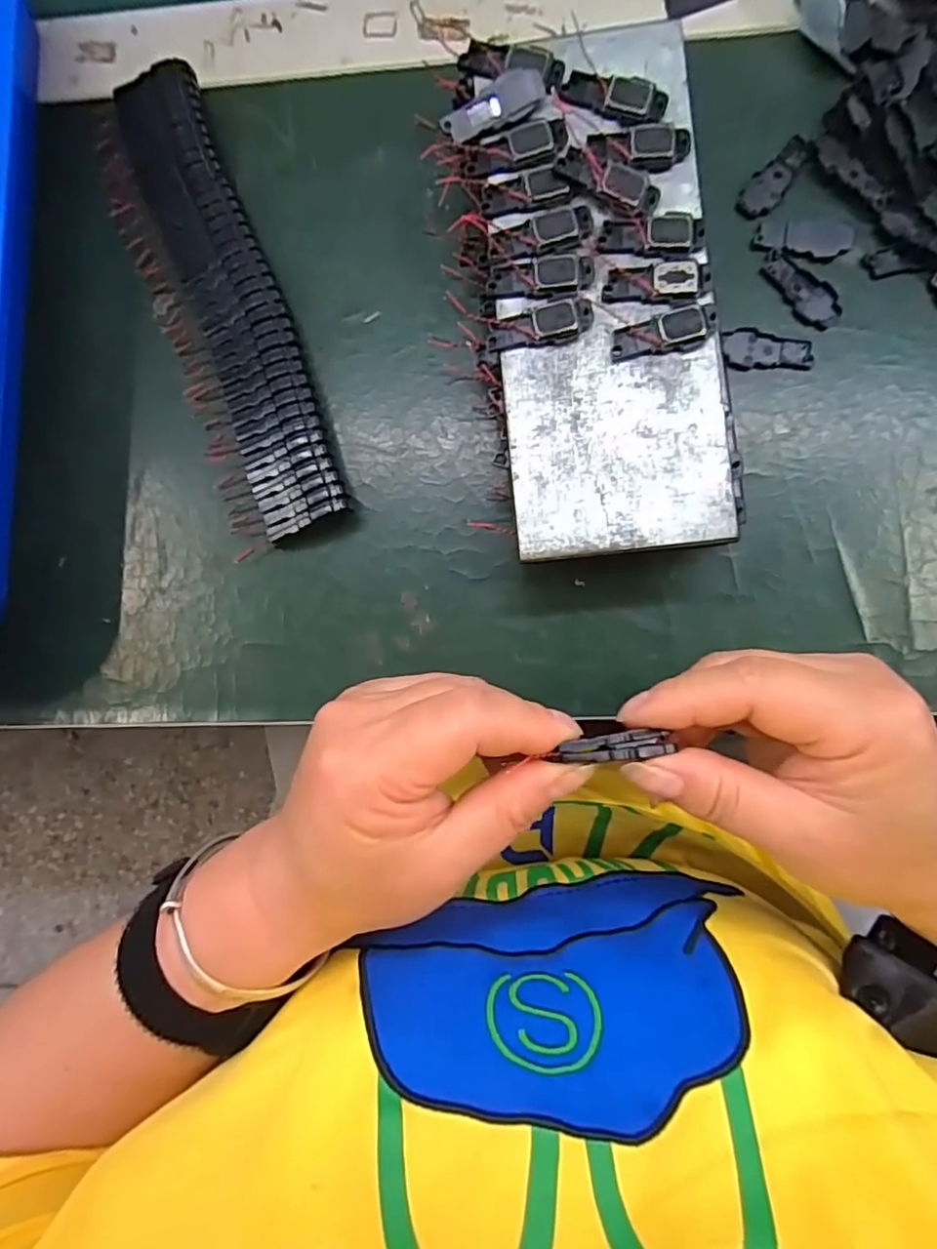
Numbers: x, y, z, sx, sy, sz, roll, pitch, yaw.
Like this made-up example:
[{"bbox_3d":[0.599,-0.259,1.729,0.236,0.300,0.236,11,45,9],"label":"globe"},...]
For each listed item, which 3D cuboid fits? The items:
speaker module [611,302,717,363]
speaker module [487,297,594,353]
[{"bbox_3d":[0.072,-0.107,0.227,0.038,0.004,0.015,-12,87,4],"label":"speaker module"},{"bbox_3d":[0.027,-0.111,0.230,0.039,0.005,0.015,-9,87,4],"label":"speaker module"}]

